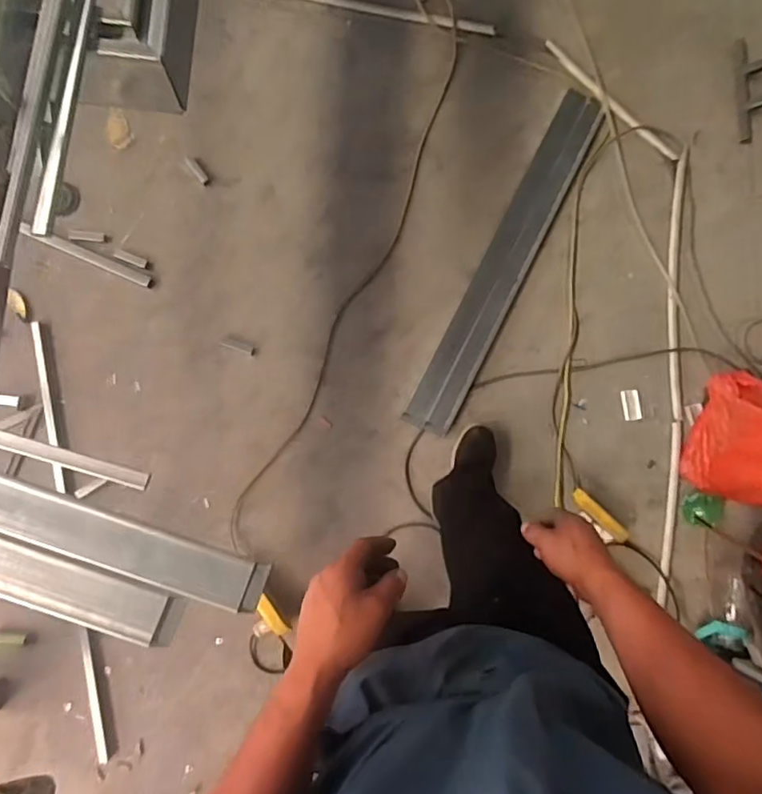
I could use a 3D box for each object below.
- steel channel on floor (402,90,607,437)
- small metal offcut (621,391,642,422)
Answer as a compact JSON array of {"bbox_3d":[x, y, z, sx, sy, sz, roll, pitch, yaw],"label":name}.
[{"bbox_3d":[0.338,-0.377,1.426,0.113,0.033,1.010,28,81,1],"label":"steel channel on floor"},{"bbox_3d":[0.647,0.021,1.420,0.045,0.011,0.079,-4,82,-4],"label":"small metal offcut"}]

